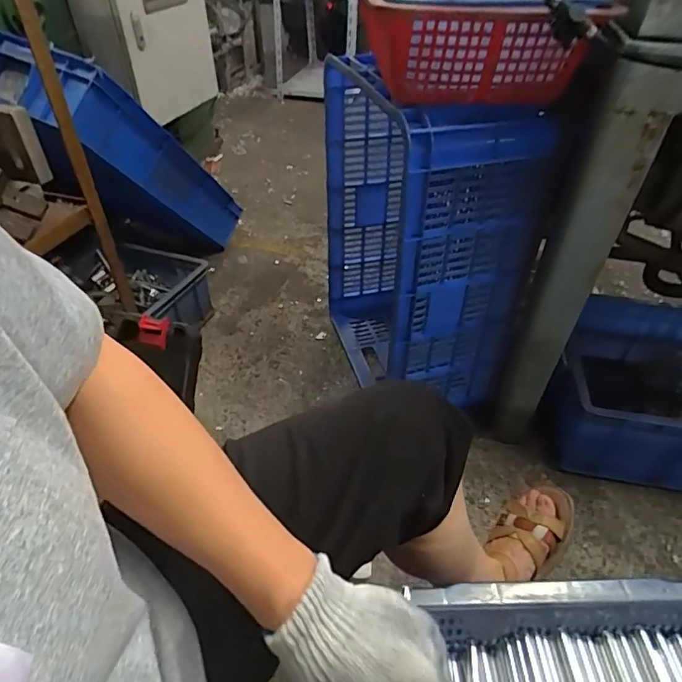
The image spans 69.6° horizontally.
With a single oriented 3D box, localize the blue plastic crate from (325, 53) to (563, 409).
[{"bbox_3d":[0.129,-0.183,0.952,0.216,0.607,0.454,-11,44,-11],"label":"blue plastic crate"}]

